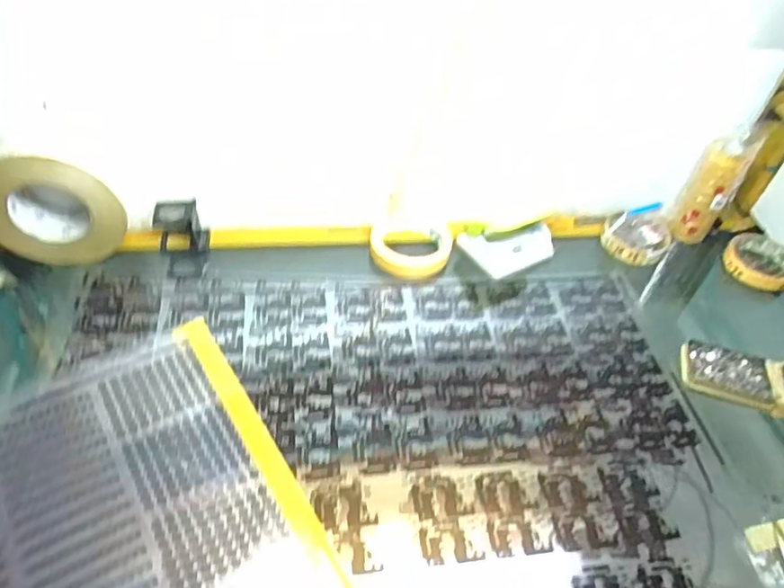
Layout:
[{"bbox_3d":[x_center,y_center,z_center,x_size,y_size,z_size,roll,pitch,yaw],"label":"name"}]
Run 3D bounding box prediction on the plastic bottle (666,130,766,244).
[{"bbox_3d":[0.410,-0.136,0.749,0.059,0.139,0.056,33,51,23],"label":"plastic bottle"}]

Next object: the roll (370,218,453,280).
[{"bbox_3d":[0.028,-0.060,0.707,0.097,0.025,0.082,-25,54,-28],"label":"roll"}]

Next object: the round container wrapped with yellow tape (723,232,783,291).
[{"bbox_3d":[0.478,-0.040,0.757,0.096,0.033,0.080,-24,54,-28],"label":"round container wrapped with yellow tape"}]

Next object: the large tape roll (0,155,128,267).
[{"bbox_3d":[-0.352,-0.078,0.597,0.140,0.135,0.026,-1,46,-8],"label":"large tape roll"}]

